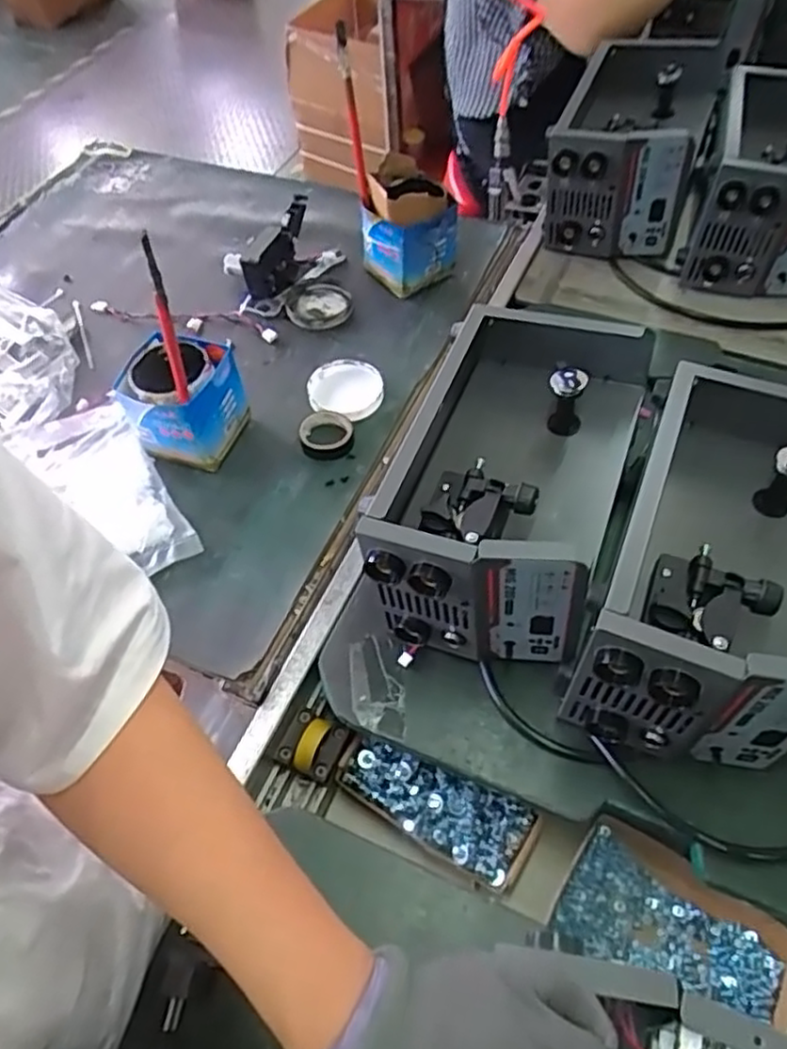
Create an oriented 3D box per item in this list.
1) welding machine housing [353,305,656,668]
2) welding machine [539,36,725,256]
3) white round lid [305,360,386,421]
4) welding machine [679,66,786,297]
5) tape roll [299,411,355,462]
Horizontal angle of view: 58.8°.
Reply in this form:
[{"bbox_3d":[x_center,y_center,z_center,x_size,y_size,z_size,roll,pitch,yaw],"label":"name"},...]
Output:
[{"bbox_3d":[0.098,-0.036,0.629,0.197,0.169,0.290,14,56,12],"label":"welding machine housing"},{"bbox_3d":[0.332,-0.533,0.990,0.188,0.167,0.305,15,57,13],"label":"welding machine"},{"bbox_3d":[-0.057,-0.158,0.815,0.085,0.016,0.084,-1,54,1],"label":"white round lid"},{"bbox_3d":[0.519,-0.466,0.946,0.180,0.157,0.334,17,56,14],"label":"welding machine"},{"bbox_3d":[-0.074,-0.098,0.775,0.058,0.021,0.056,-1,54,1],"label":"tape roll"}]

